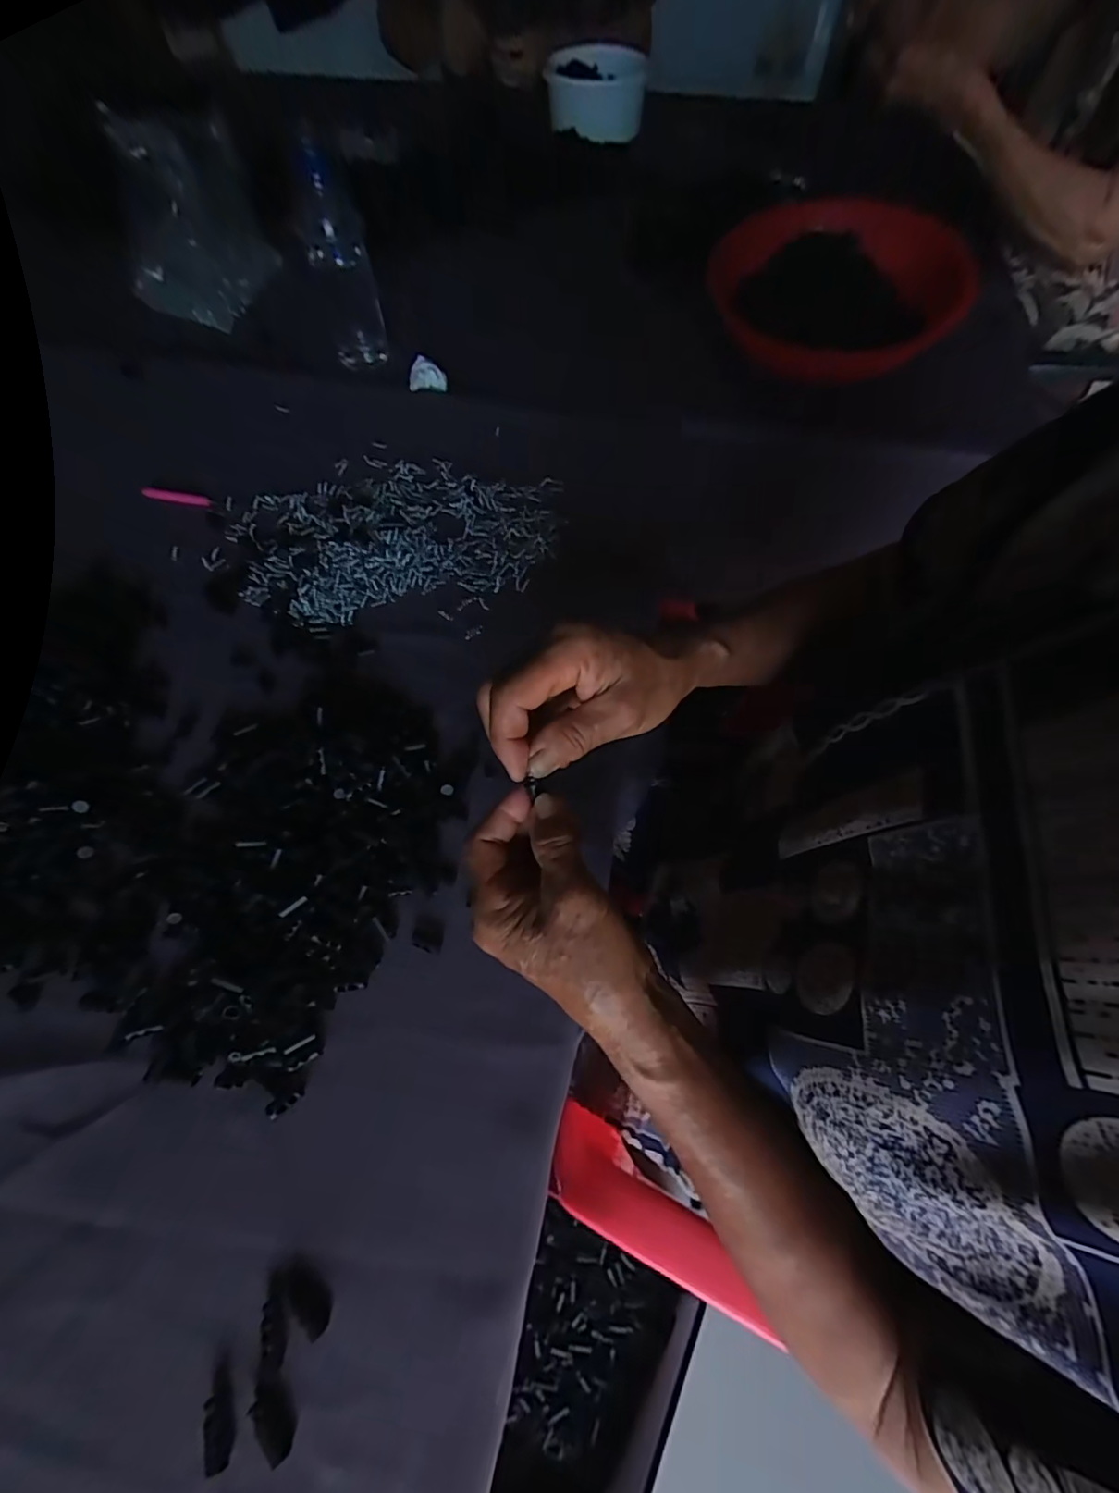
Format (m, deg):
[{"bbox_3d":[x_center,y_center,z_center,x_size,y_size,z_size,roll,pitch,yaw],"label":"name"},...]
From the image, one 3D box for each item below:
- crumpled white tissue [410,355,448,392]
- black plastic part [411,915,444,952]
[{"bbox_3d":[-0.138,-0.389,0.577,0.037,0.018,0.036,-9,64,-5],"label":"crumpled white tissue"},{"bbox_3d":[-0.080,0.114,0.339,0.018,0.004,0.020,7,64,3],"label":"black plastic part"}]

